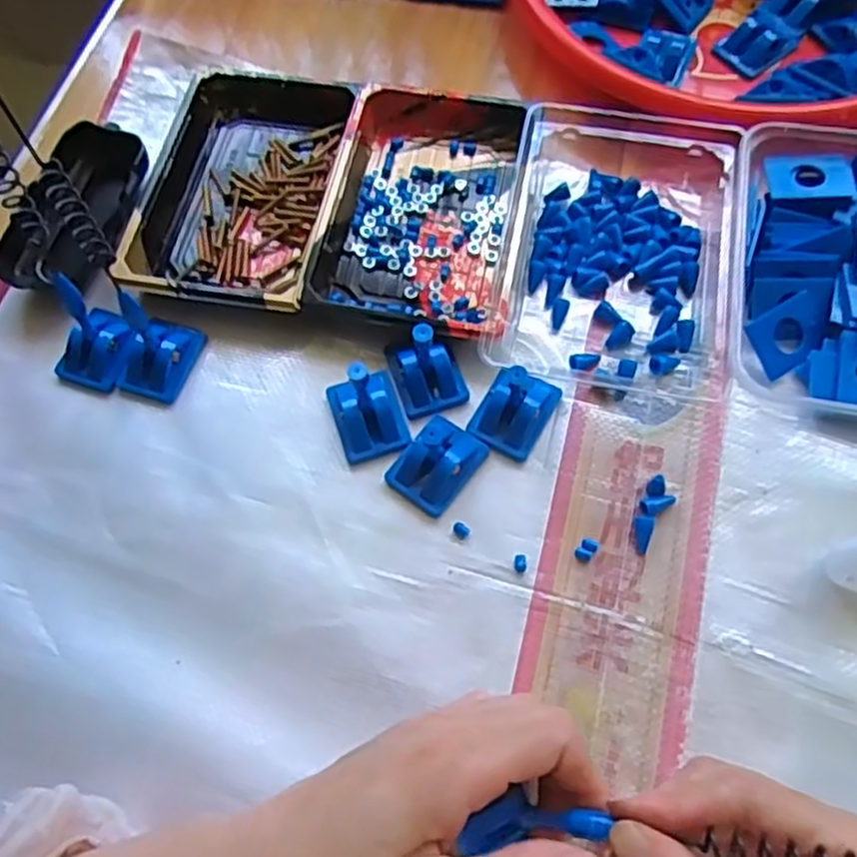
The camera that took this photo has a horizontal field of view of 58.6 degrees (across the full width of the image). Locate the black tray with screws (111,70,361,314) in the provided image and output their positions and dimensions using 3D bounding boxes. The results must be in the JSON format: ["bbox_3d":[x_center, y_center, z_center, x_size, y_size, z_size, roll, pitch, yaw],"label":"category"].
[{"bbox_3d":[-0.106,-0.139,0.443,0.108,0.021,0.160,8,66,7],"label":"black tray with screws"}]

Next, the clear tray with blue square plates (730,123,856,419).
[{"bbox_3d":[0.211,-0.080,0.388,0.113,0.036,0.154,12,66,9],"label":"clear tray with blue square plates"}]

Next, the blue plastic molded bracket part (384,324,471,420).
[{"bbox_3d":[-0.002,-0.037,0.380,0.034,0.041,0.042,-19,65,-5],"label":"blue plastic molded bracket part"}]

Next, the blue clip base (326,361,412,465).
[{"bbox_3d":[-0.032,-0.014,0.373,0.033,0.044,0.043,-18,65,-5],"label":"blue clip base"}]

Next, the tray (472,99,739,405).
[{"bbox_3d":[0.102,-0.106,0.410,0.119,0.029,0.172,8,66,7],"label":"tray"}]

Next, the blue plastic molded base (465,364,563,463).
[{"bbox_3d":[0.042,-0.012,0.378,0.033,0.025,0.042,26,69,15],"label":"blue plastic molded base"}]

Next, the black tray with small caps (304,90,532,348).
[{"bbox_3d":[-0.002,-0.127,0.425,0.101,0.030,0.160,9,66,8],"label":"black tray with small caps"}]

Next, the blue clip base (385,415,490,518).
[{"bbox_3d":[0.004,0.016,0.372,0.034,0.018,0.044,34,71,17],"label":"blue clip base"}]

